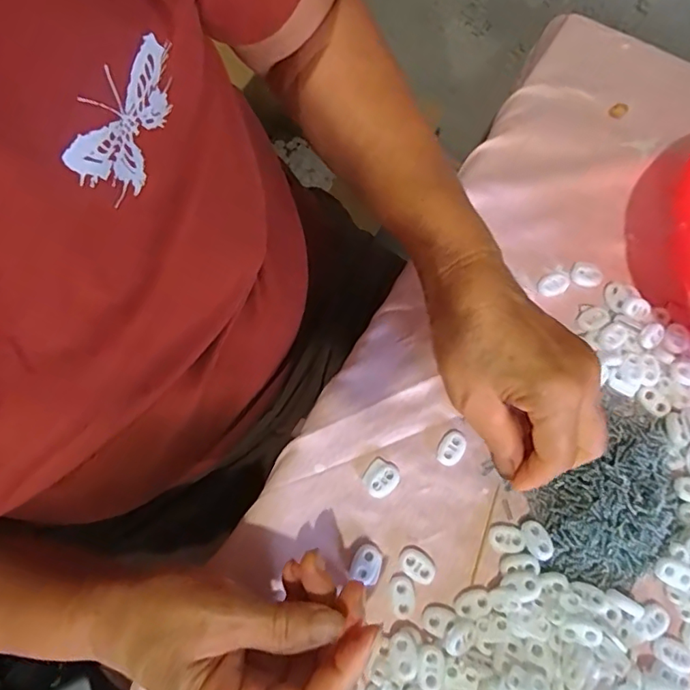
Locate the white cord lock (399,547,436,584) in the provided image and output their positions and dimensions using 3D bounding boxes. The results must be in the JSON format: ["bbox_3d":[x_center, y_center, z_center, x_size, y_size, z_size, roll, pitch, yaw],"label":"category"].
[{"bbox_3d":[0.043,0.131,0.306,0.021,0.005,0.015,33,72,9],"label":"white cord lock"}]

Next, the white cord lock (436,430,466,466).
[{"bbox_3d":[0.068,0.066,0.330,0.016,0.007,0.022,30,72,8],"label":"white cord lock"}]

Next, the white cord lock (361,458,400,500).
[{"bbox_3d":[0.022,0.083,0.322,0.020,0.005,0.021,35,73,10],"label":"white cord lock"}]

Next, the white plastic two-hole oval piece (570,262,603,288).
[{"bbox_3d":[0.177,-0.051,0.377,0.022,0.004,0.018,23,71,6],"label":"white plastic two-hole oval piece"}]

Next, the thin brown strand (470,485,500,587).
[{"bbox_3d":[0.087,0.116,0.317,0.004,0.004,0.061,21,72,5],"label":"thin brown strand"}]

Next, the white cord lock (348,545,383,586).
[{"bbox_3d":[0.013,0.129,0.303,0.017,0.007,0.021,21,71,5],"label":"white cord lock"}]

